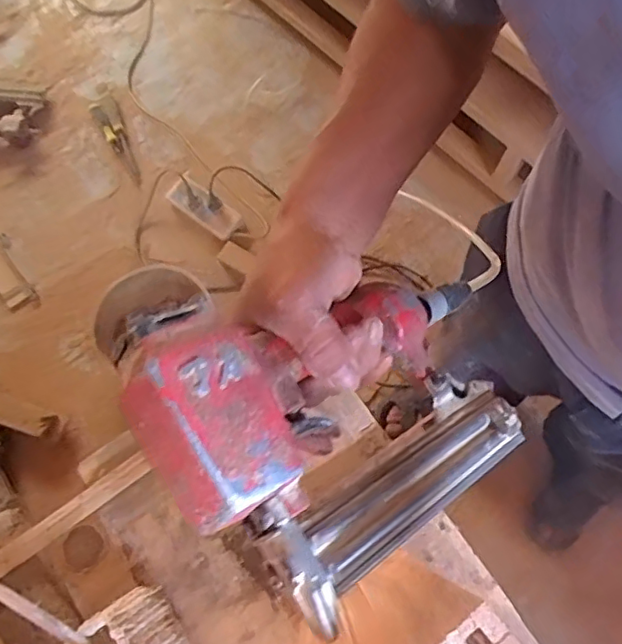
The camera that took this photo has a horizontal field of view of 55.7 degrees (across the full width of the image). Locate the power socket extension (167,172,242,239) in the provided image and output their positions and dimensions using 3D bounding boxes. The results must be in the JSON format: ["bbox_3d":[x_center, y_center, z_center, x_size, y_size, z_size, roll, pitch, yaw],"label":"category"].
[{"bbox_3d":[-0.264,-0.282,1.445,0.189,0.046,0.079,38,79,8],"label":"power socket extension"}]

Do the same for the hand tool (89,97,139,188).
[{"bbox_3d":[-0.496,-0.468,1.518,0.069,0.043,0.258,-25,91,-6],"label":"hand tool"}]

